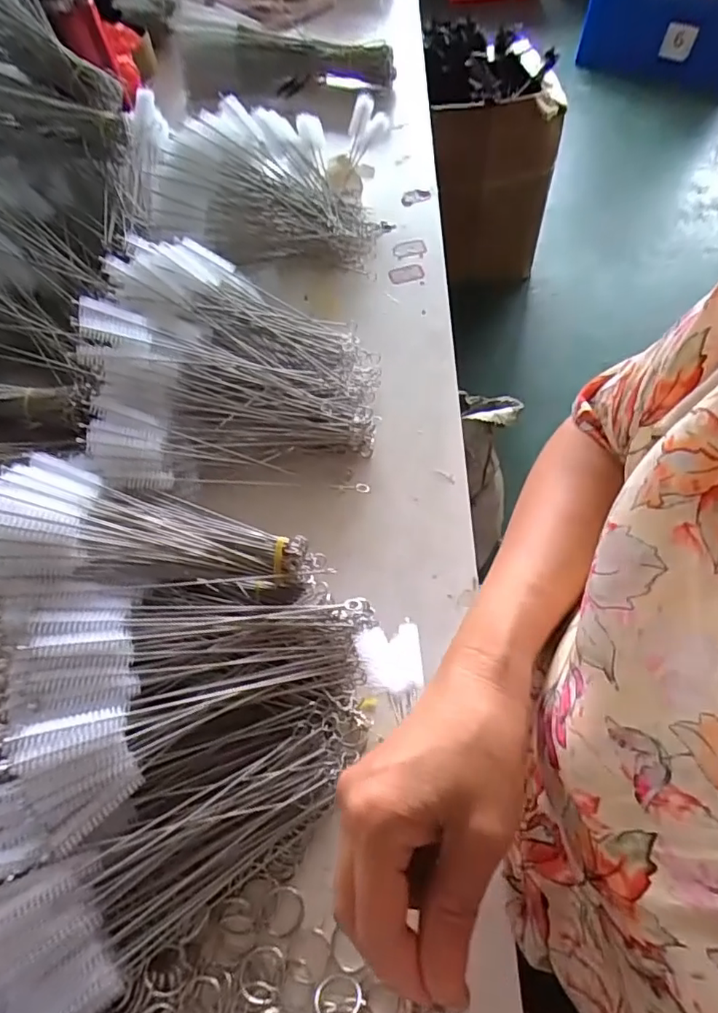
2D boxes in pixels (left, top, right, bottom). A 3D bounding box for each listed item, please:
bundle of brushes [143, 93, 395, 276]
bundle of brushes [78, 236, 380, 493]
[{"bbox_3d":[-0.101,-0.351,0.612,0.244,0.098,0.179,2,61,4],"label":"bundle of brushes"},{"bbox_3d":[-0.100,-0.119,0.478,0.217,0.105,0.219,-8,61,-1],"label":"bundle of brushes"}]

